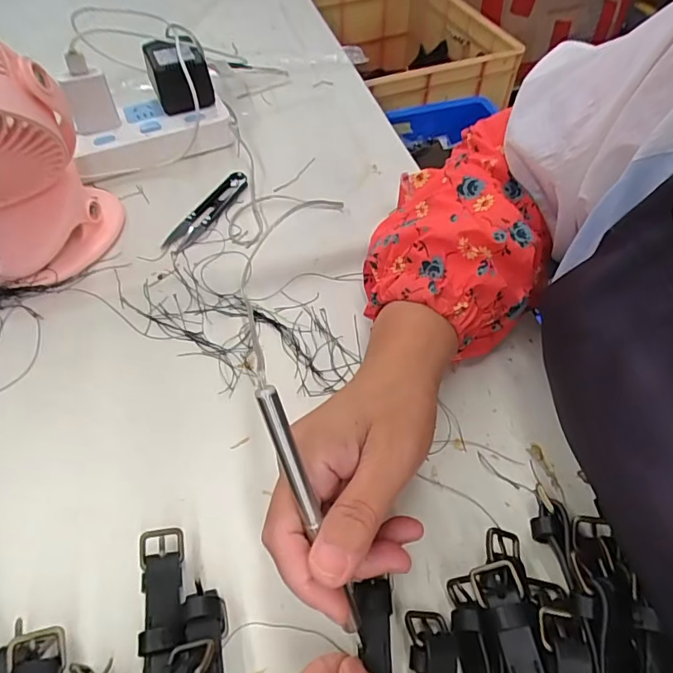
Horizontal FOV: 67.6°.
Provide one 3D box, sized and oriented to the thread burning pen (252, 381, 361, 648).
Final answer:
[{"bbox_3d":[-0.008,0.082,0.220,0.009,0.135,0.007,-25,19,-18],"label":"thread burning pen"}]

